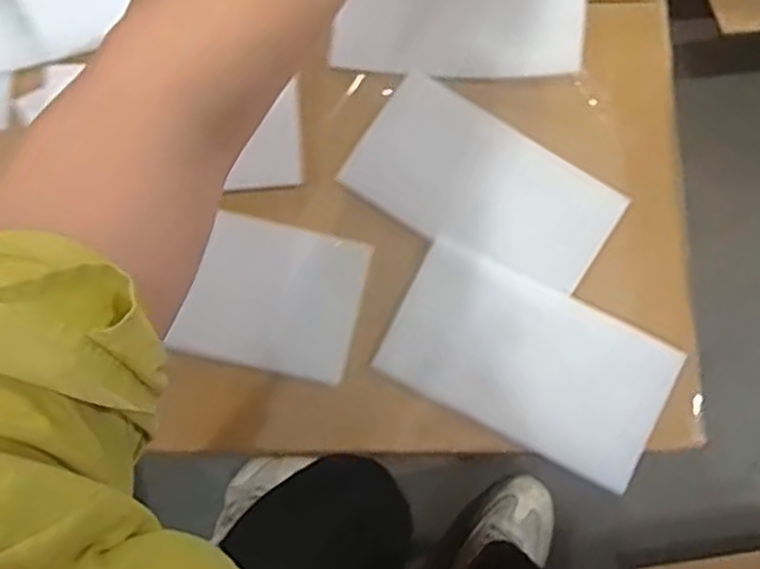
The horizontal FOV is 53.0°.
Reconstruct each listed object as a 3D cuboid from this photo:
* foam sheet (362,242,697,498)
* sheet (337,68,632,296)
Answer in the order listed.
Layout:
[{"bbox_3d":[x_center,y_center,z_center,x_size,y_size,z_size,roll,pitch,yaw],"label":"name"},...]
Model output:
[{"bbox_3d":[0.077,0.040,0.395,0.141,0.005,0.079,27,80,7],"label":"foam sheet"},{"bbox_3d":[0.056,-0.053,0.419,0.140,0.005,0.079,33,77,9],"label":"sheet"}]

